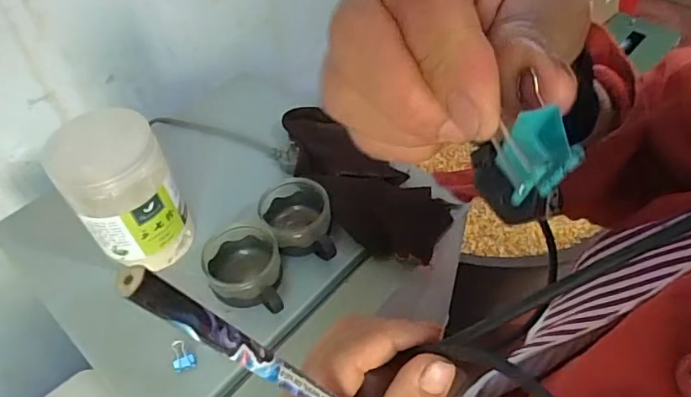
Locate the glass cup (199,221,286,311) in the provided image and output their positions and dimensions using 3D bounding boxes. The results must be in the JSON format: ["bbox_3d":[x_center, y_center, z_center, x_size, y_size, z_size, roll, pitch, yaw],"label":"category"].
[{"bbox_3d":[-0.102,0.072,0.516,0.077,0.054,0.082,-1,50,2],"label":"glass cup"}]

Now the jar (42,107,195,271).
[{"bbox_3d":[-0.219,-0.006,0.518,0.095,0.152,0.087,-33,56,-22],"label":"jar"}]

